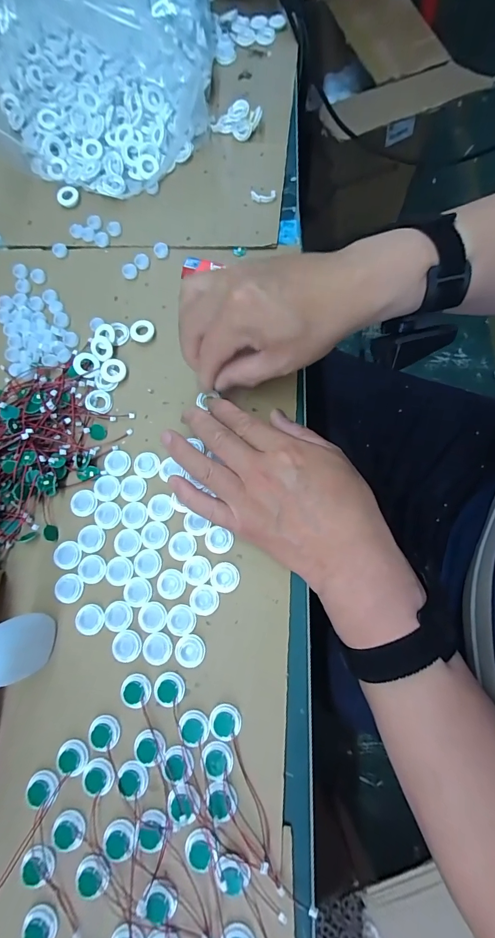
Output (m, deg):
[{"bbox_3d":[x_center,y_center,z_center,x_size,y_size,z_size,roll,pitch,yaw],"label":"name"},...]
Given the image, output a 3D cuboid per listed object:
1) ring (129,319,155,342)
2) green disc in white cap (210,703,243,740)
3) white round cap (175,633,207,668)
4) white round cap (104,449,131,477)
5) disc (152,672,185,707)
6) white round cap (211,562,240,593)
[{"bbox_3d":[-0.101,-0.132,0.357,0.025,0.007,0.023,-1,76,5],"label":"ring"},{"bbox_3d":[-0.016,0.184,0.271,0.023,0.004,0.022,-1,76,5],"label":"green disc in white cap"},{"bbox_3d":[-0.044,0.139,0.285,0.023,0.004,0.022,-1,76,5],"label":"white round cap"},{"bbox_3d":[-0.114,-0.005,0.328,0.022,0.004,0.023,-1,76,5],"label":"white round cap"},{"bbox_3d":[-0.059,0.165,0.279,0.021,0.004,0.023,-1,76,5],"label":"disc"},{"bbox_3d":[-0.018,0.087,0.298,0.022,0.004,0.022,-1,76,5],"label":"white round cap"}]

